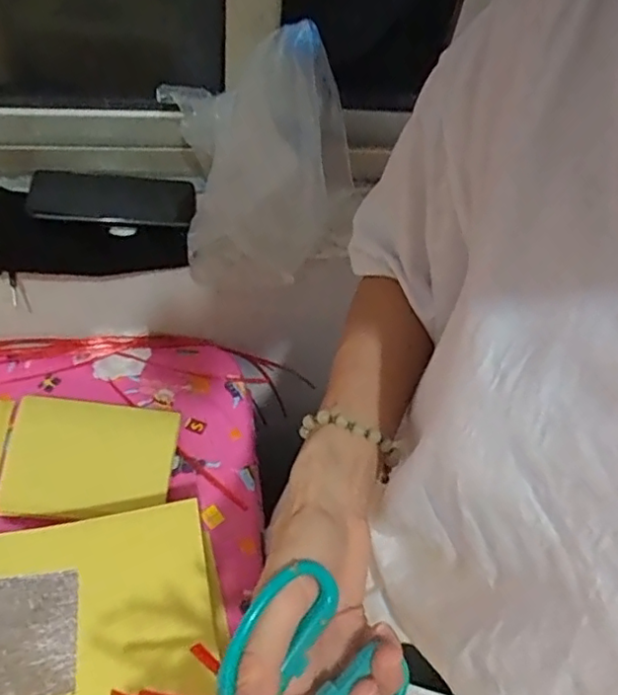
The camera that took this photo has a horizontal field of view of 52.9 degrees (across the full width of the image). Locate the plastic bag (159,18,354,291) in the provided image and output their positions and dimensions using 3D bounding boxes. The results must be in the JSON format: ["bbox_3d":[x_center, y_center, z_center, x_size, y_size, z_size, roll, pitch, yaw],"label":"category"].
[{"bbox_3d":[-0.041,-0.169,0.572,0.164,0.205,0.129,-1,54,-9],"label":"plastic bag"}]

